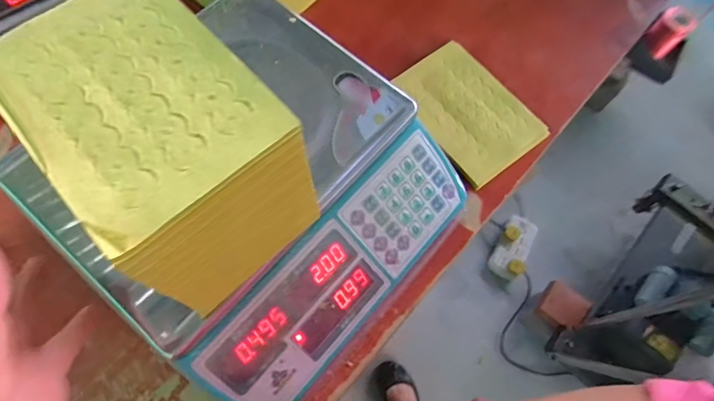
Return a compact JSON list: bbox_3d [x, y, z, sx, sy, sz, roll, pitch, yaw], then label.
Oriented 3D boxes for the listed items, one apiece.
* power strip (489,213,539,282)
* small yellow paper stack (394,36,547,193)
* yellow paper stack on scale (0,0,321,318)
[{"bbox_3d":[0.506,0.147,1.380,0.103,0.057,0.212,29,70,8],"label":"power strip"},{"bbox_3d":[0.129,-0.108,0.502,0.112,0.015,0.162,-36,76,-13],"label":"small yellow paper stack"},{"bbox_3d":[-0.125,-0.035,0.292,0.115,0.120,0.169,-40,77,-17],"label":"yellow paper stack on scale"}]

